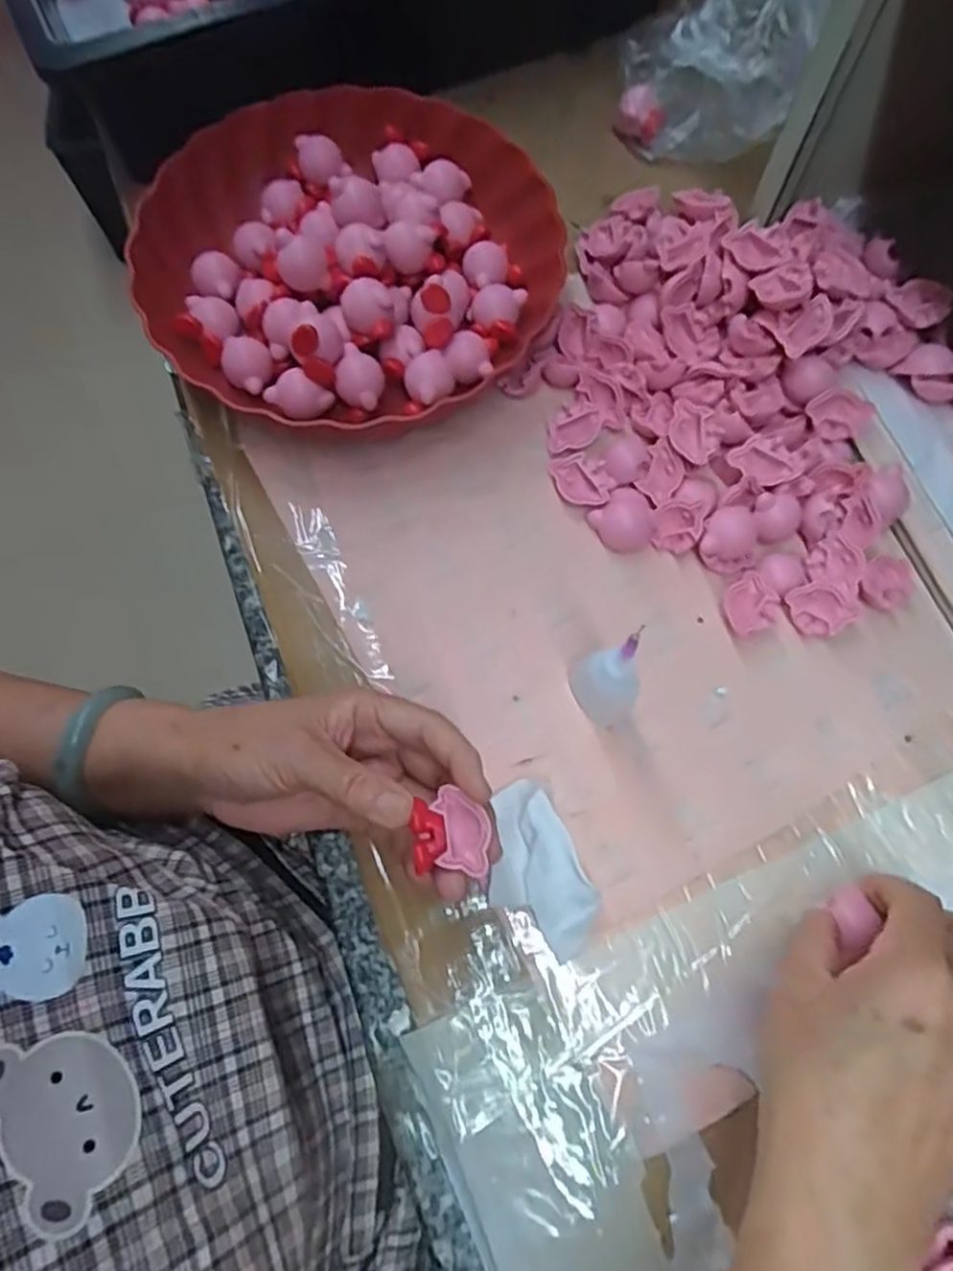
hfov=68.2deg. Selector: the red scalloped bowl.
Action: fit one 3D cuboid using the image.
[{"bbox_3d":[-0.072,-0.228,0.422,0.251,0.051,0.242,0,72,0],"label":"red scalloped bowl"}]

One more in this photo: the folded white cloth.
[{"bbox_3d":[0.027,0.113,0.336,0.043,0.021,0.080,-25,74,-8],"label":"folded white cloth"}]

